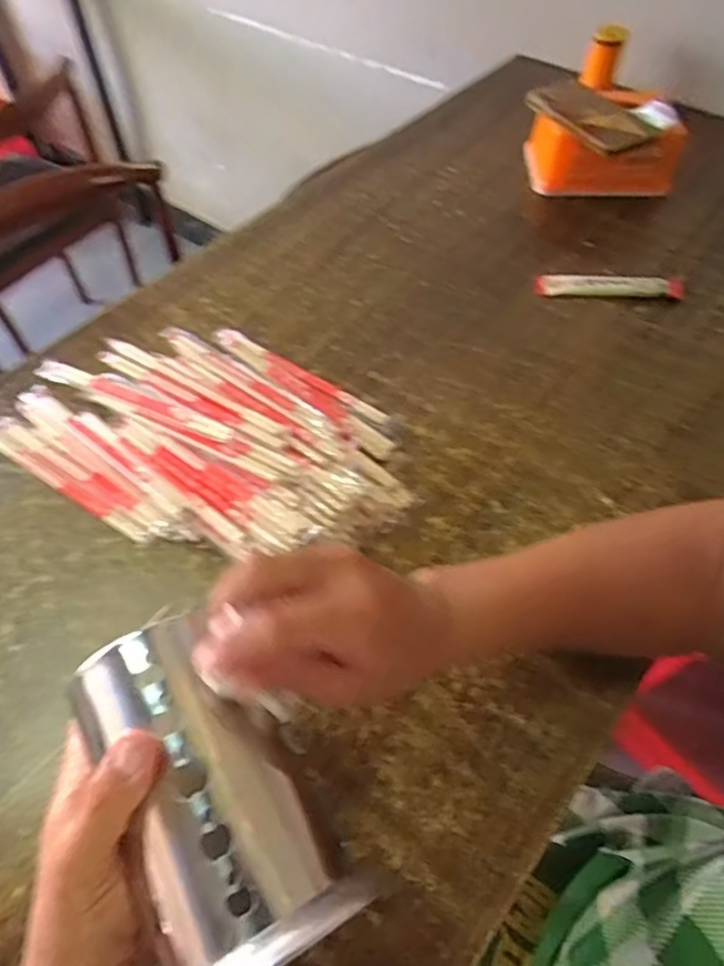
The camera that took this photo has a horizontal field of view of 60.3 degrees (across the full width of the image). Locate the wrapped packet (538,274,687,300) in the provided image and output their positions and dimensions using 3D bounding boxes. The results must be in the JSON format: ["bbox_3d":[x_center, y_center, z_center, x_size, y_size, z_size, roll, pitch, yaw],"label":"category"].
[{"bbox_3d":[0.258,-0.206,0.649,0.148,0.010,0.026,3,54,3],"label":"wrapped packet"}]

